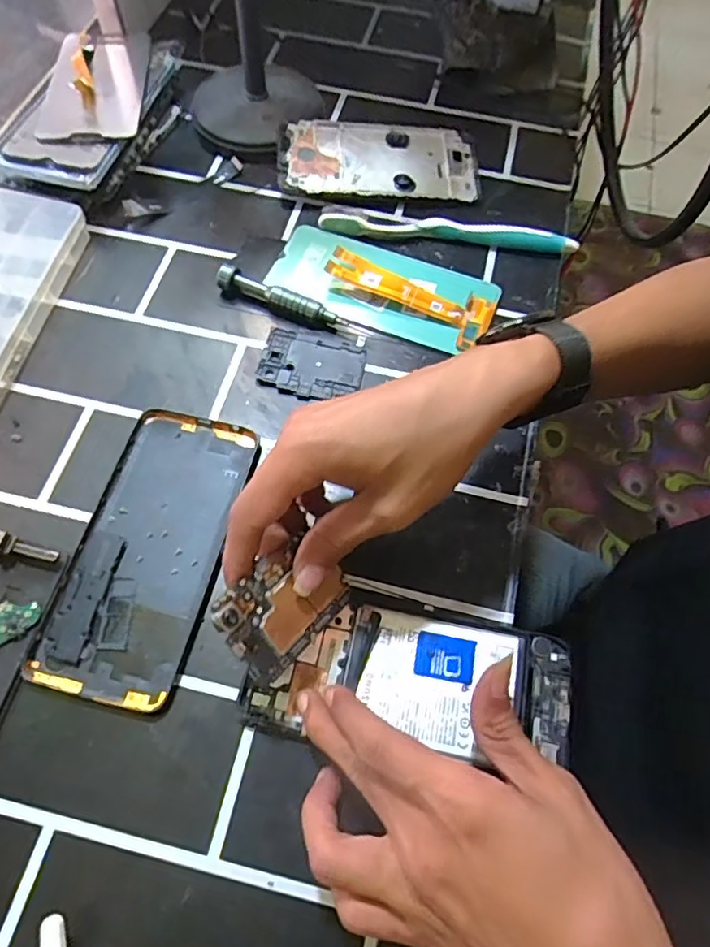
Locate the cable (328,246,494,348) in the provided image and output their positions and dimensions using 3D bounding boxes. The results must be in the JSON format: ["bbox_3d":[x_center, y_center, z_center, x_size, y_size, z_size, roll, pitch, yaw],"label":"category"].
[{"bbox_3d":[0.036,-0.120,0.405,0.117,0.006,0.044,20,66,0],"label":"cable"}]

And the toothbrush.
[{"bbox_3d":[0.068,-0.183,0.434,0.183,0.014,0.026,5,64,-1],"label":"toothbrush"}]

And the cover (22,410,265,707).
[{"bbox_3d":[-0.112,0.039,0.323,0.074,0.006,0.161,12,64,3],"label":"cover"}]

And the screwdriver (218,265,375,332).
[{"bbox_3d":[-0.044,-0.115,0.398,0.108,0.017,0.015,20,65,7],"label":"screwdriver"}]

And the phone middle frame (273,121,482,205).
[{"bbox_3d":[0.019,-0.247,0.463,0.155,0.005,0.071,1,74,-6],"label":"phone middle frame"}]

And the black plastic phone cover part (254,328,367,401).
[{"bbox_3d":[-0.028,-0.070,0.381,0.066,0.004,0.044,13,64,3],"label":"black plastic phone cover part"}]

